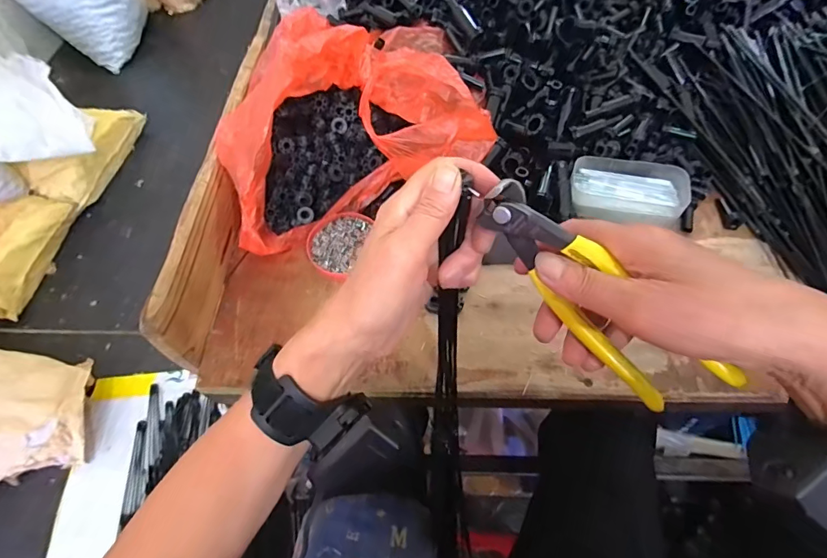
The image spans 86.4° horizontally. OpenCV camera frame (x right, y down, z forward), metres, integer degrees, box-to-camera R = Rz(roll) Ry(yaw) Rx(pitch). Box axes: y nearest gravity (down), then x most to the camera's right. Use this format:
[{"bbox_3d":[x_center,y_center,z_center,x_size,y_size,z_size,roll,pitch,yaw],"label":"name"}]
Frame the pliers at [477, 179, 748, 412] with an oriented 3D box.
[{"bbox_3d":[0.104,0.008,0.245,0.029,0.050,0.161,-44,95,-20],"label":"pliers"}]

